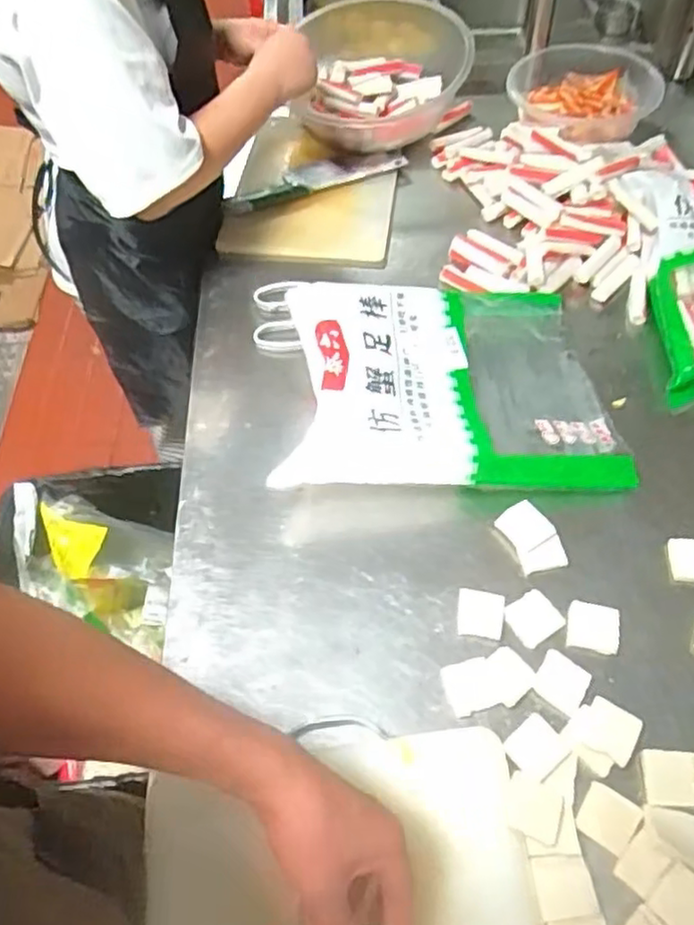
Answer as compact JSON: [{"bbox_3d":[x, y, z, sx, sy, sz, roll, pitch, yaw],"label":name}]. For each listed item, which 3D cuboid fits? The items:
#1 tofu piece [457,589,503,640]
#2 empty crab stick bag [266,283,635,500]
[{"bbox_3d":[0.126,0.143,0.660,0.042,0.009,0.045,9,57,7],"label":"tofu piece"},{"bbox_3d":[0.107,-0.094,0.771,0.356,0.096,0.277,-3,57,-1],"label":"empty crab stick bag"}]

